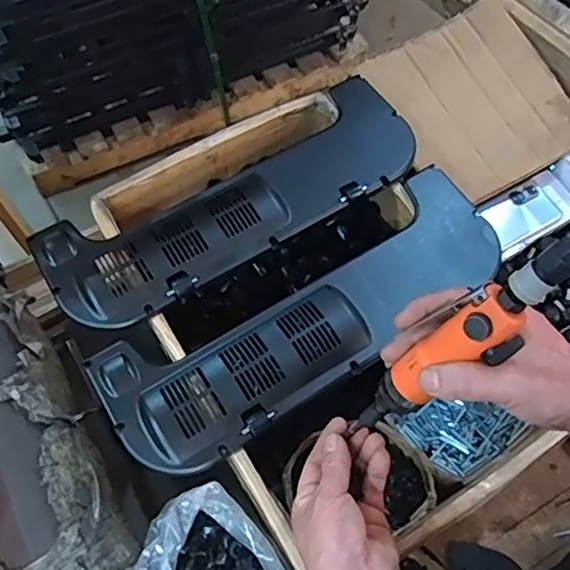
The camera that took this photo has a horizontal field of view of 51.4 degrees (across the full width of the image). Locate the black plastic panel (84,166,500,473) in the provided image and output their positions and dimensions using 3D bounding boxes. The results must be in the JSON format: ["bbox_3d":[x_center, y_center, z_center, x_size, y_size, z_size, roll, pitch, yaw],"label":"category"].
[{"bbox_3d":[0.031,0.029,0.654,0.474,0.025,0.159,-30,69,-13],"label":"black plastic panel"}]

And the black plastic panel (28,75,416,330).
[{"bbox_3d":[-0.054,-0.107,0.718,0.476,0.043,0.161,-31,70,-14],"label":"black plastic panel"}]

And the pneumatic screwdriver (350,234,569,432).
[{"bbox_3d":[0.130,0.049,0.451,0.034,0.258,0.040,-12,61,-43],"label":"pneumatic screwdriver"}]

